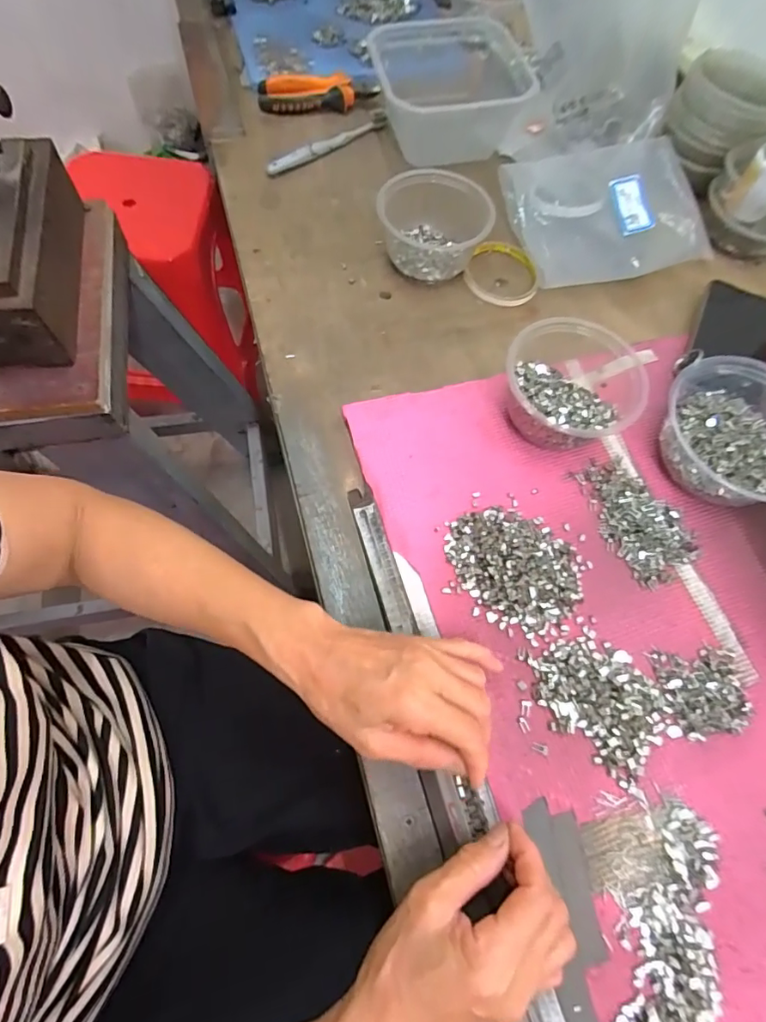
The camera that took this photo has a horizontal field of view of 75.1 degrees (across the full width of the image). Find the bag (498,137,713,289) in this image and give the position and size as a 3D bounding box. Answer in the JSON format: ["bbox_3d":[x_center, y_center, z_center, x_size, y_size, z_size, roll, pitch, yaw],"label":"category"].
[{"bbox_3d":[0.254,-0.340,0.568,0.217,0.042,0.163,-15,68,-8],"label":"bag"}]

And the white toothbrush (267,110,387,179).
[{"bbox_3d":[-0.068,-0.449,0.611,0.179,0.016,0.022,-39,73,-17],"label":"white toothbrush"}]

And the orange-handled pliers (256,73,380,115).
[{"bbox_3d":[-0.082,-0.531,0.634,0.151,0.024,0.043,-5,67,-4],"label":"orange-handled pliers"}]

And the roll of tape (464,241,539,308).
[{"bbox_3d":[0.133,-0.263,0.545,0.079,0.012,0.092,20,67,7],"label":"roll of tape"}]

